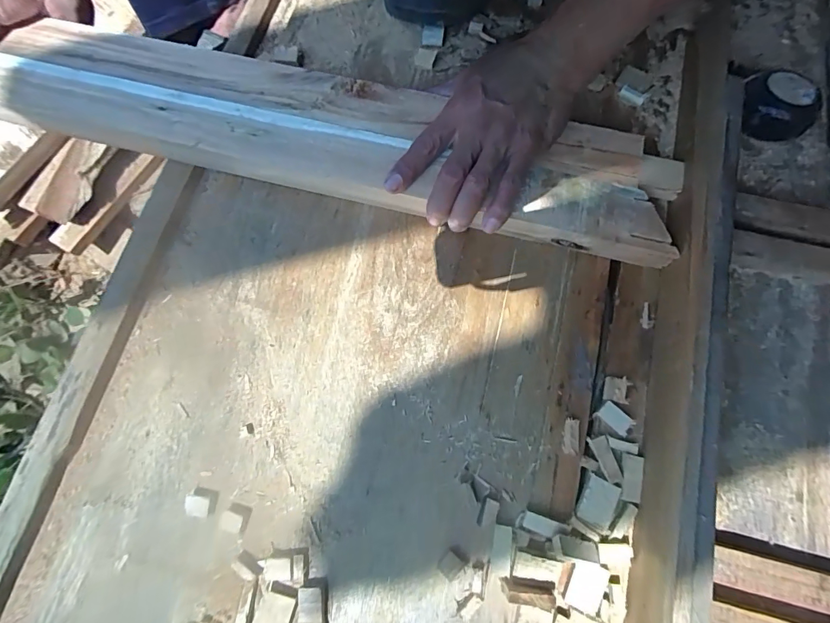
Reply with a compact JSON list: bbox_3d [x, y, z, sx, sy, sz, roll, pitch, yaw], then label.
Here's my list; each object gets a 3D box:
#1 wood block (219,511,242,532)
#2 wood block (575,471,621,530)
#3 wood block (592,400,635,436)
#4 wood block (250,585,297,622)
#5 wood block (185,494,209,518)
[{"bbox_3d":[-0.135,0.154,0.297,0.016,0.004,0.013,13,75,5],"label":"wood block"},{"bbox_3d":[0.131,0.136,0.290,0.025,0.004,0.032,25,77,8],"label":"wood block"},{"bbox_3d":[0.150,0.080,0.307,0.024,0.005,0.016,39,100,22],"label":"wood block"},{"bbox_3d":[-0.098,0.208,0.277,0.026,0.006,0.035,9,75,4],"label":"wood block"},{"bbox_3d":[-0.161,0.144,0.300,0.018,0.004,0.014,5,75,3],"label":"wood block"}]

